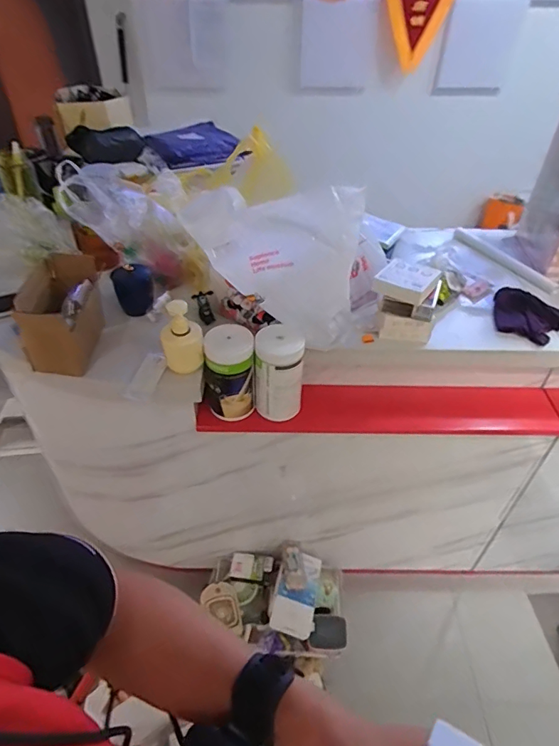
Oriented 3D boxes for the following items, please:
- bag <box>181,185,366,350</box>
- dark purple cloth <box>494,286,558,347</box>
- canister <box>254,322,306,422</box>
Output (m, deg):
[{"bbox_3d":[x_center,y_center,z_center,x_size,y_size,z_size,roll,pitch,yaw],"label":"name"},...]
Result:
[{"bbox_3d":[-0.009,-0.199,0.868,0.291,0.250,0.104,5,43,5],"label":"bag"},{"bbox_3d":[0.564,-0.129,1.073,0.156,0.032,0.151,22,47,22],"label":"dark purple cloth"},{"bbox_3d":[0.002,-0.001,0.933,0.088,0.179,0.091,3,43,2],"label":"canister"}]

